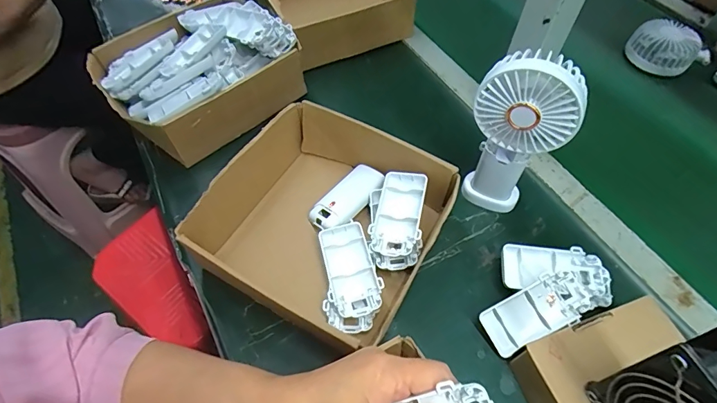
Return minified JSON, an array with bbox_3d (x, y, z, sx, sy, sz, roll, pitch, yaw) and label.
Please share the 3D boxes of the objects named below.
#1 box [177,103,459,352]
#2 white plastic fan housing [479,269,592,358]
[{"bbox_3d":[-0.033,0.012,0.424,0.211,0.066,0.205,25,60,15],"label":"box"},{"bbox_3d":[0.167,0.101,0.380,0.103,0.018,0.048,-31,81,-5],"label":"white plastic fan housing"}]

